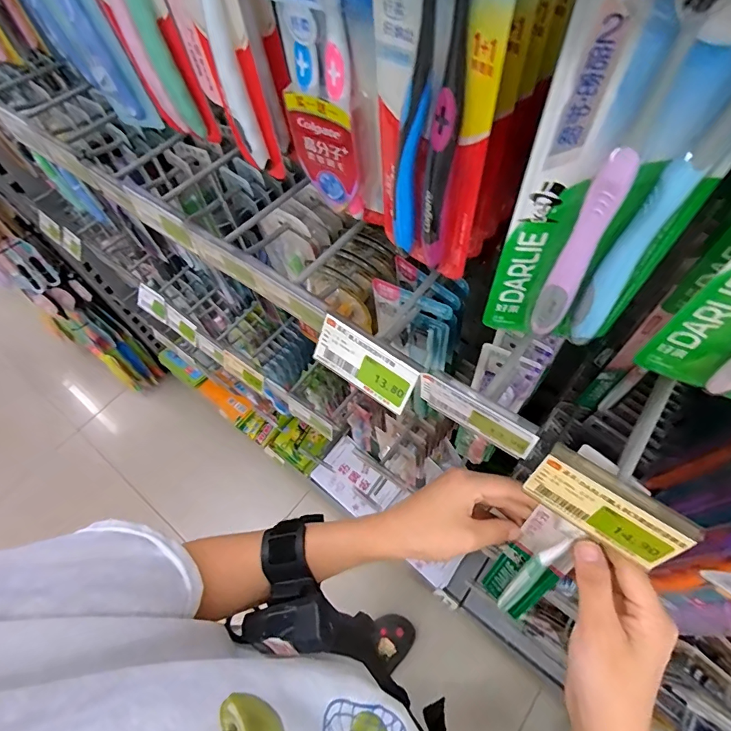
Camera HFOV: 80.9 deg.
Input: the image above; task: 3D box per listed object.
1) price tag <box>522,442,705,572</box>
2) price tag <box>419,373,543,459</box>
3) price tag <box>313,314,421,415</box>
[{"bbox_3d":[0.137,0.081,0.248,0.081,0.050,0.010,36,50,14],"label":"price tag"},{"bbox_3d":[0.070,0.033,0.279,0.079,0.035,0.005,32,67,20],"label":"price tag"},{"bbox_3d":[-0.001,0.000,0.307,0.079,0.042,0.005,31,33,19],"label":"price tag"}]

